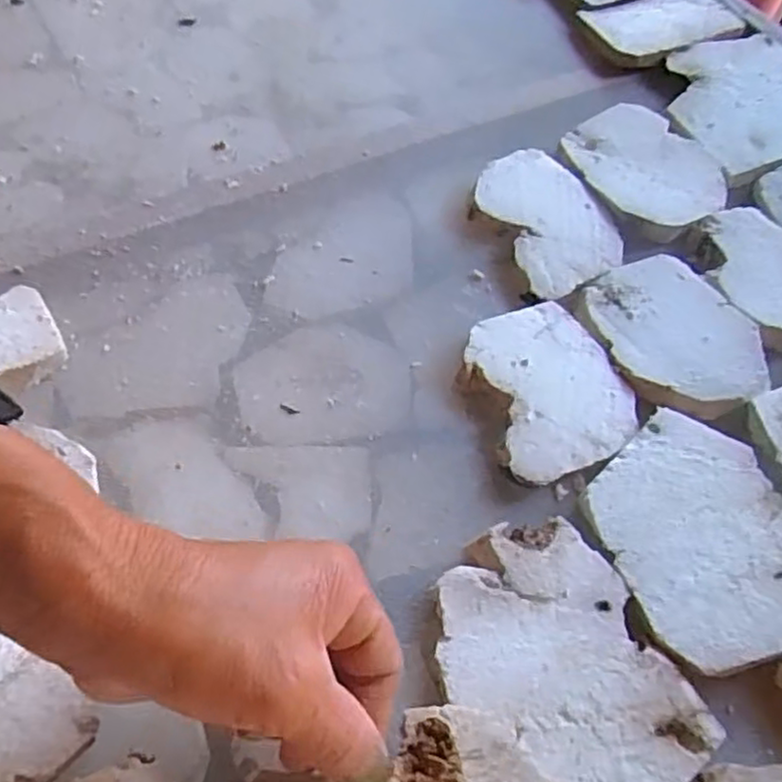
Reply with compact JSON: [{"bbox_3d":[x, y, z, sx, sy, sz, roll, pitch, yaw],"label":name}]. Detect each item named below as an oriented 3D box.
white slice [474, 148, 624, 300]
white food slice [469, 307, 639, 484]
[{"bbox_3d":[0.095,-0.106,0.416,0.070,0.011,0.097,-20,63,-17],"label":"white slice"},{"bbox_3d":[0.082,-0.003,0.356,0.076,0.011,0.091,-15,62,-15],"label":"white food slice"}]

